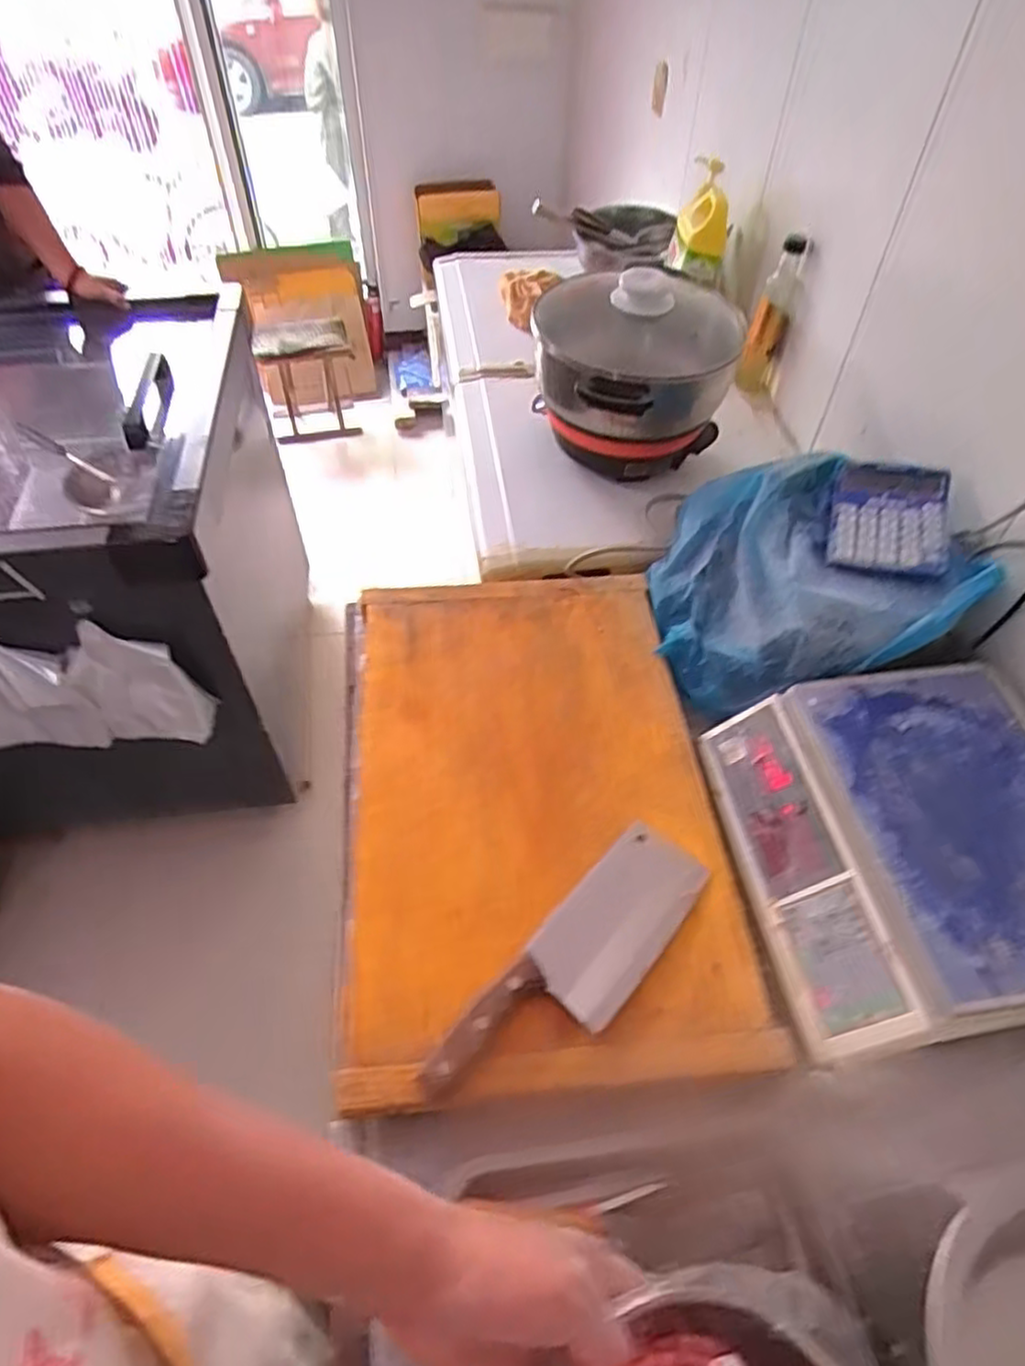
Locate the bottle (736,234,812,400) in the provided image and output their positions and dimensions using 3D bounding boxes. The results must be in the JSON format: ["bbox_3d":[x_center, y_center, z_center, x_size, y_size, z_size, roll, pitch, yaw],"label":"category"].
[{"bbox_3d":[0.417,-0.574,1.181,0.071,0.257,0.076,17,53,13],"label":"bottle"}]

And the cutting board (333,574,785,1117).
[{"bbox_3d":[0.014,0.098,0.753,0.370,0.037,0.585,-5,51,-4],"label":"cutting board"}]

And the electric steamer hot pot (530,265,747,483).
[{"bbox_3d":[0.175,-0.444,1.038,0.280,0.229,0.332,-2,51,-2],"label":"electric steamer hot pot"}]

